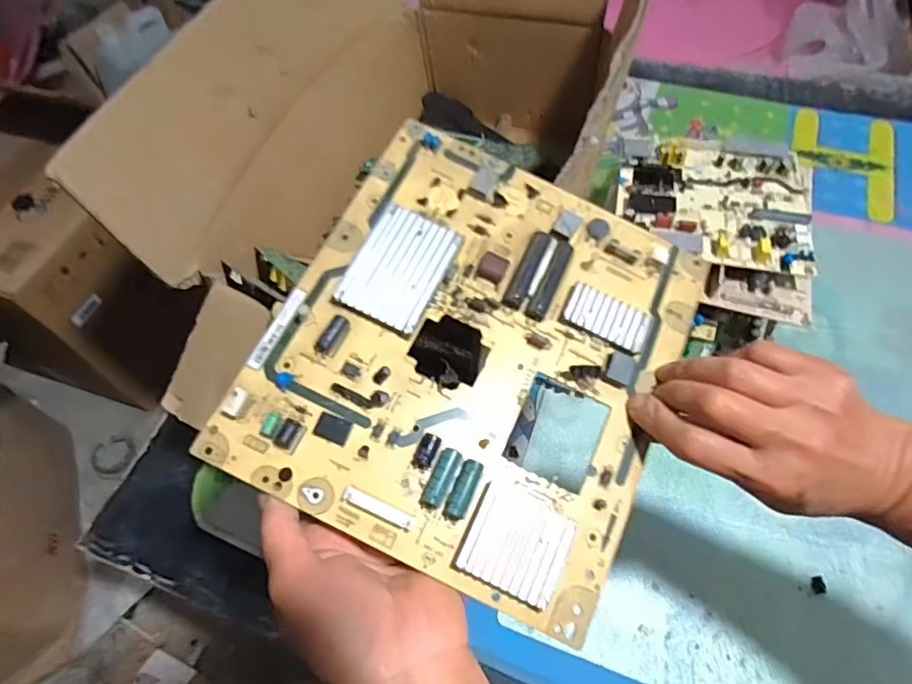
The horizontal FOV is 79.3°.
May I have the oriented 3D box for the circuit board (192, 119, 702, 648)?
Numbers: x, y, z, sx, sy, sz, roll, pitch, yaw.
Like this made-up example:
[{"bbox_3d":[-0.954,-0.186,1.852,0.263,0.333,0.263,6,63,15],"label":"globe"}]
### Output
[{"bbox_3d":[0.015,0.000,0.314,0.214,0.010,0.241,26,69,2],"label":"circuit board"}]

